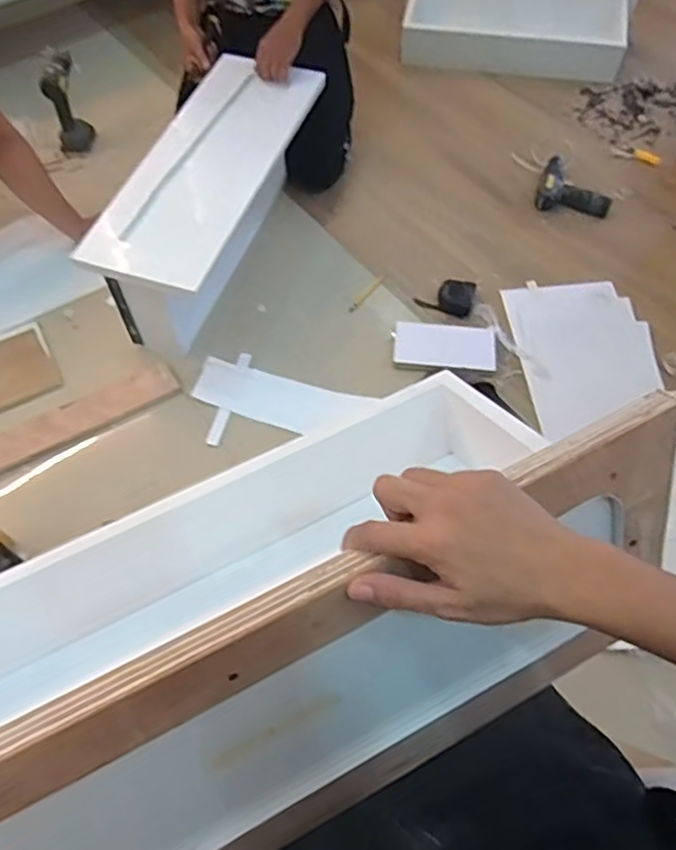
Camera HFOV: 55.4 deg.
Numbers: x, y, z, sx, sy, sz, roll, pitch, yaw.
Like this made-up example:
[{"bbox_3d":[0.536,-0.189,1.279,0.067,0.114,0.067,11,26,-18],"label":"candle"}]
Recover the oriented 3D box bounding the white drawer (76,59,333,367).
[{"bbox_3d":[-0.279,-0.489,1.480,0.263,0.286,0.682,14,60,10],"label":"white drawer"}]

